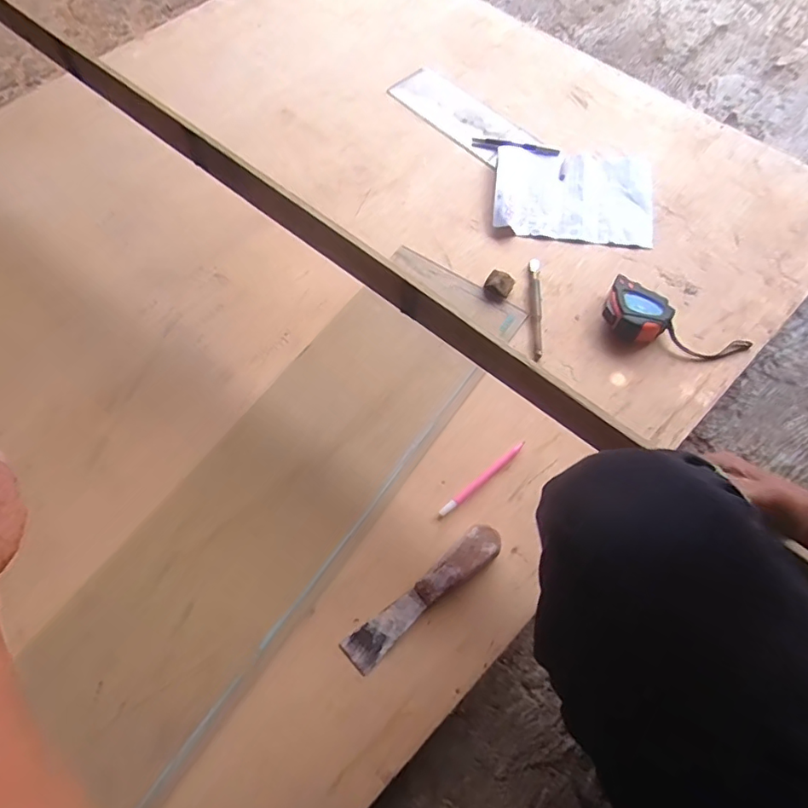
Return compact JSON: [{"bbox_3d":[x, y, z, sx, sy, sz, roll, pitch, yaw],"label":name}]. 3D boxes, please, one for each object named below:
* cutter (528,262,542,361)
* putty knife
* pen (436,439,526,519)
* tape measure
[{"bbox_3d":[0.182,-0.134,0.727,0.016,0.010,0.168,4,66,4],"label":"cutter"},{"bbox_3d":[0.022,0.204,0.563,0.199,0.019,0.038,-37,70,-13],"label":"putty knife"},{"bbox_3d":[0.092,0.090,0.626,0.139,0.006,0.010,-38,70,-13],"label":"pen"},{"bbox_3d":[0.360,-0.098,0.697,0.195,0.048,0.075,27,69,0],"label":"tape measure"}]

